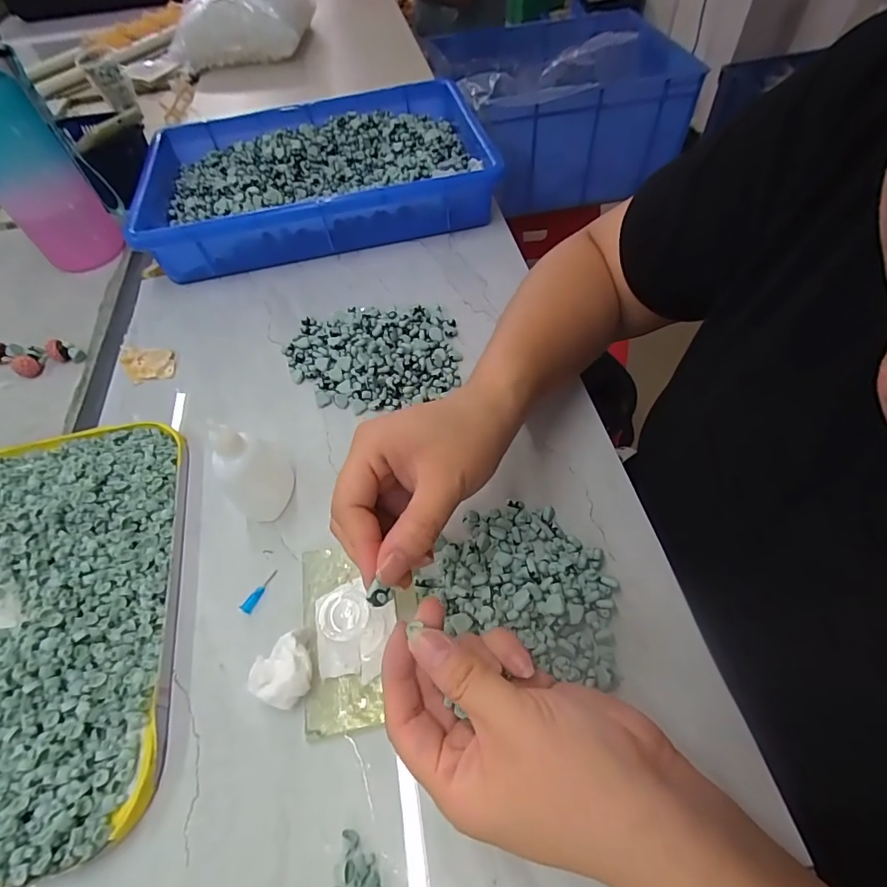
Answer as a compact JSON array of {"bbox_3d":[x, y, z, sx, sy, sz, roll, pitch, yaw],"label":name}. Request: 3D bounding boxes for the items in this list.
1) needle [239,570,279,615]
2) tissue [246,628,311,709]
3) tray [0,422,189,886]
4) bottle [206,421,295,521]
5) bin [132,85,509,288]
[{"bbox_3d":[-0.118,0.094,0.297,0.007,0.005,0.030,21,60,17],"label":"needle"},{"bbox_3d":[-0.089,0.128,0.260,0.033,0.022,0.034,-17,56,-7],"label":"tissue"},{"bbox_3d":[-0.271,0.108,0.289,0.203,0.023,0.270,-13,56,-4],"label":"tray"},{"bbox_3d":[-0.127,0.014,0.305,0.041,0.081,0.040,-30,59,-16],"label":"bottle"},{"bbox_3d":[-0.145,-0.306,0.536,0.373,0.066,0.247,-11,54,-4],"label":"bin"}]

